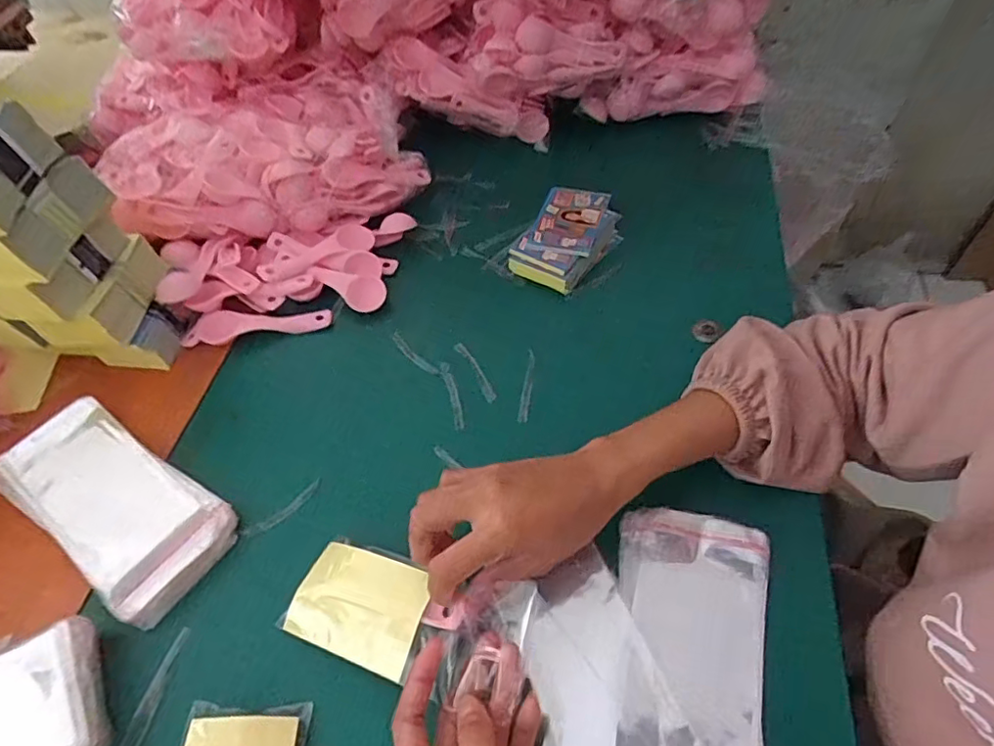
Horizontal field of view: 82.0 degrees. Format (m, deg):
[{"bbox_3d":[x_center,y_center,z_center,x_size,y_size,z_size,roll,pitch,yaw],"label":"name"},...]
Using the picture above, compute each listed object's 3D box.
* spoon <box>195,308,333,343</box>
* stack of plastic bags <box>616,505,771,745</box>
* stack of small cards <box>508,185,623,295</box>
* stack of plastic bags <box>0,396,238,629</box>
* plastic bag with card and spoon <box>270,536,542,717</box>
[{"bbox_3d":[-0.212,-0.044,0.516,0.117,0.020,0.031,-5,53,1],"label":"spoon"},{"bbox_3d":[0.109,0.171,0.329,0.085,0.012,0.182,6,57,15],"label":"stack of plastic bags"},{"bbox_3d":[0.070,-0.130,0.547,0.078,0.027,0.111,23,59,20],"label":"stack of small cards"},{"bbox_3d":[-0.281,0.094,0.421,0.189,0.027,0.087,28,61,23],"label":"stack of plastic bags"},{"bbox_3d":[-0.054,0.144,0.341,0.156,0.023,0.070,1,53,23],"label":"plastic bag with card and spoon"}]

